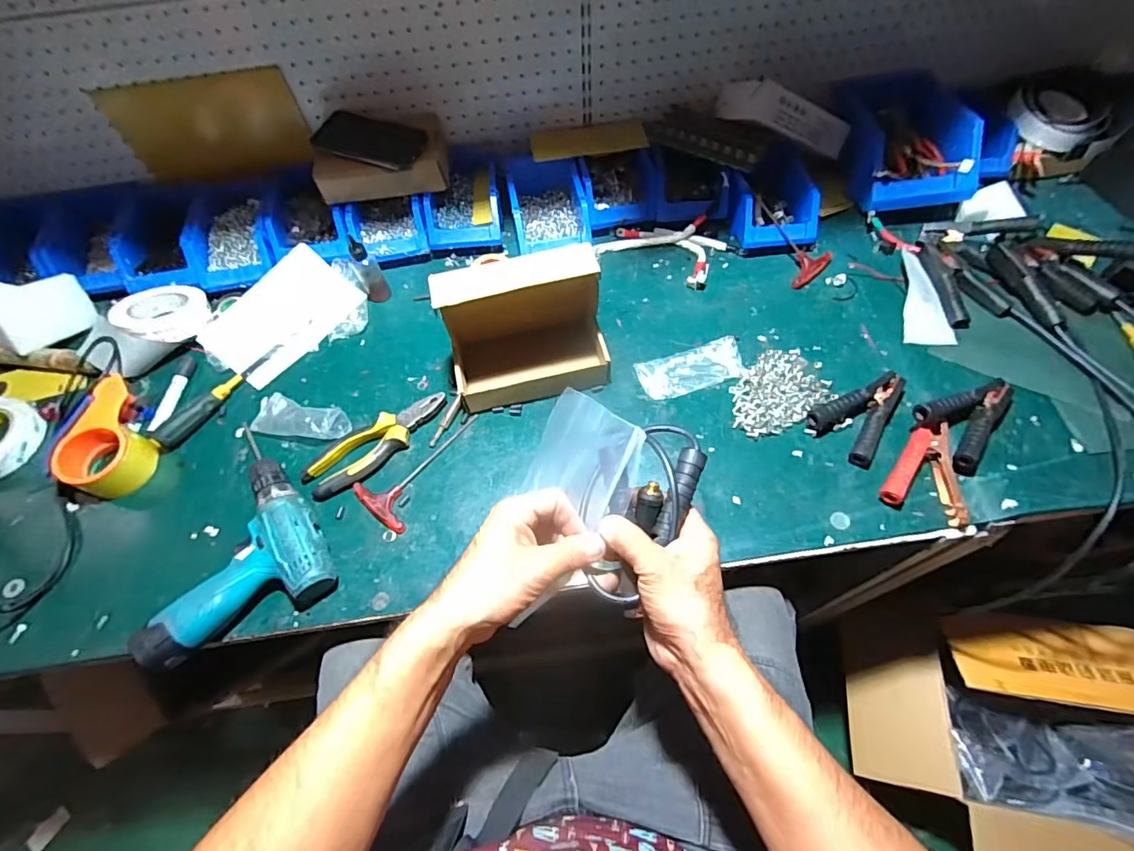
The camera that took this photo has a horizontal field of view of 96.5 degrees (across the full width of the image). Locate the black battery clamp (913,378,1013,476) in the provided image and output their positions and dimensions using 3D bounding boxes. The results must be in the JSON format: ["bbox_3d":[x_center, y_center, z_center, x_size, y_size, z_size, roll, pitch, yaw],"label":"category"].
[{"bbox_3d":[0.495,-0.012,0.609,0.136,0.040,0.091,-29,63,-13],"label":"black battery clamp"}]

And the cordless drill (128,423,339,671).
[{"bbox_3d":[-0.383,0.139,0.580,0.189,0.053,0.197,-26,63,-12],"label":"cordless drill"}]

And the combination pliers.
[{"bbox_3d":[-0.247,0.017,0.657,0.196,0.017,0.064,-42,67,-19],"label":"combination pliers"}]

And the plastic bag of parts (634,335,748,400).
[{"bbox_3d":[0.170,-0.076,0.693,0.141,0.021,0.061,-13,61,-5],"label":"plastic bag of parts"}]

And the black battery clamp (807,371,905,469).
[{"bbox_3d":[0.375,-0.015,0.631,0.128,0.030,0.083,-35,65,-16],"label":"black battery clamp"}]

